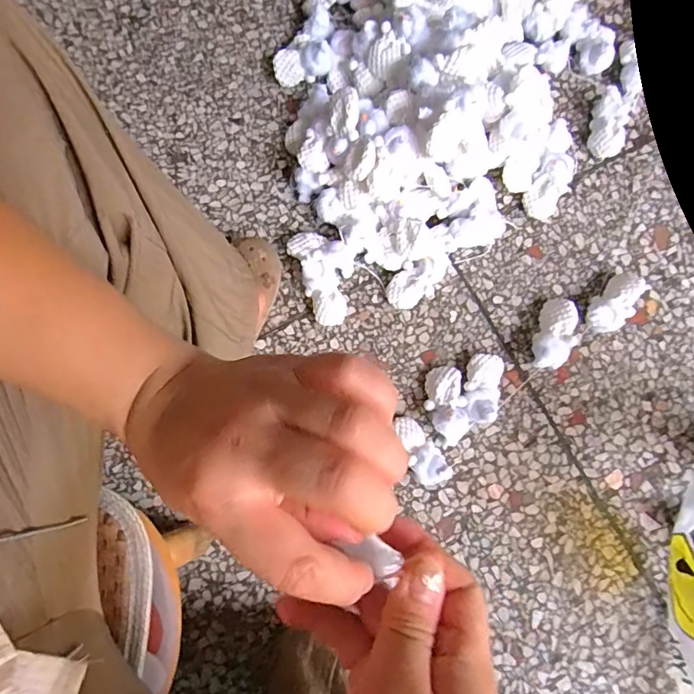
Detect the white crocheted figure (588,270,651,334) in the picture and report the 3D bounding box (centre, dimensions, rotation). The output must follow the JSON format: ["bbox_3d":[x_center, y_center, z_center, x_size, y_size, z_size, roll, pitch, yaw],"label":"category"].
[{"bbox_3d":[0.339,-0.058,0.594,0.044,0.035,0.105,42,80,9],"label":"white crocheted figure"}]

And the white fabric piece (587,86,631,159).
[{"bbox_3d":[0.358,-0.302,0.652,0.048,0.041,0.086,15,77,4],"label":"white fabric piece"}]

